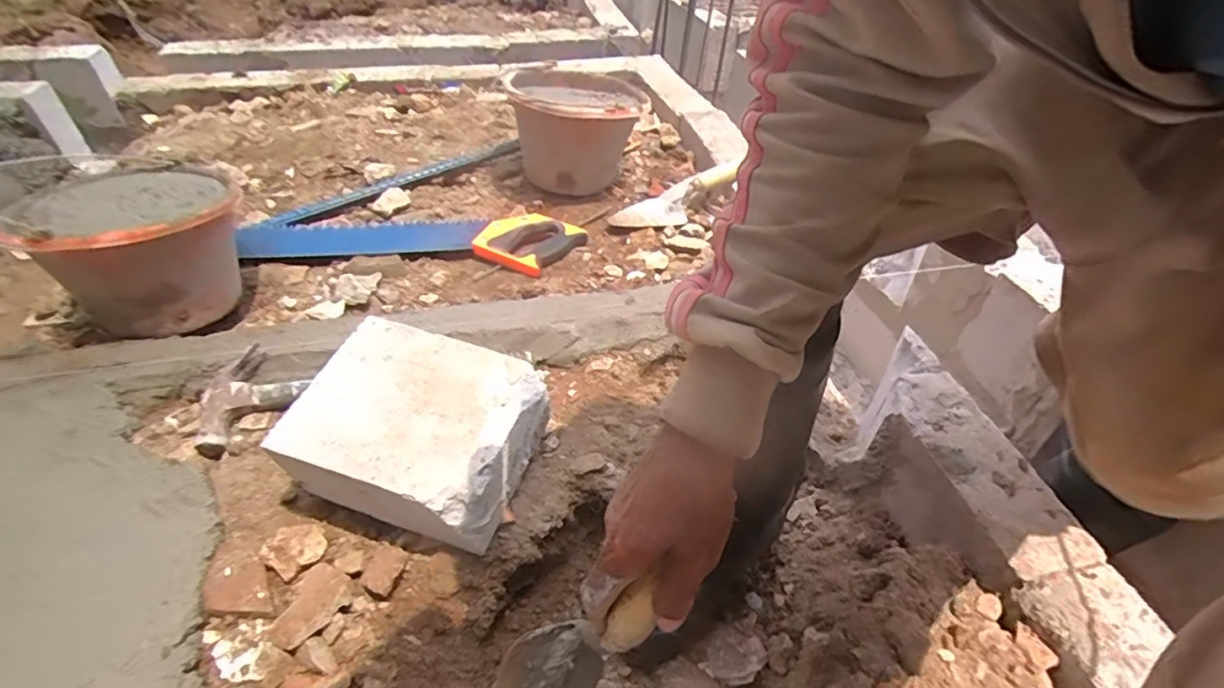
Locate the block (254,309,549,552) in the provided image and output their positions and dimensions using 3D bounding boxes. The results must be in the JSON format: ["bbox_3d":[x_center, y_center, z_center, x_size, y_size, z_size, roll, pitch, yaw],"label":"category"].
[{"bbox_3d":[-0.185,0.088,0.560,0.194,0.119,0.156,13,45,12],"label":"block"}]

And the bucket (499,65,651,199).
[{"bbox_3d":[-0.061,-0.383,1.030,0.213,0.183,0.260,-1,44,-3],"label":"bucket"}]

